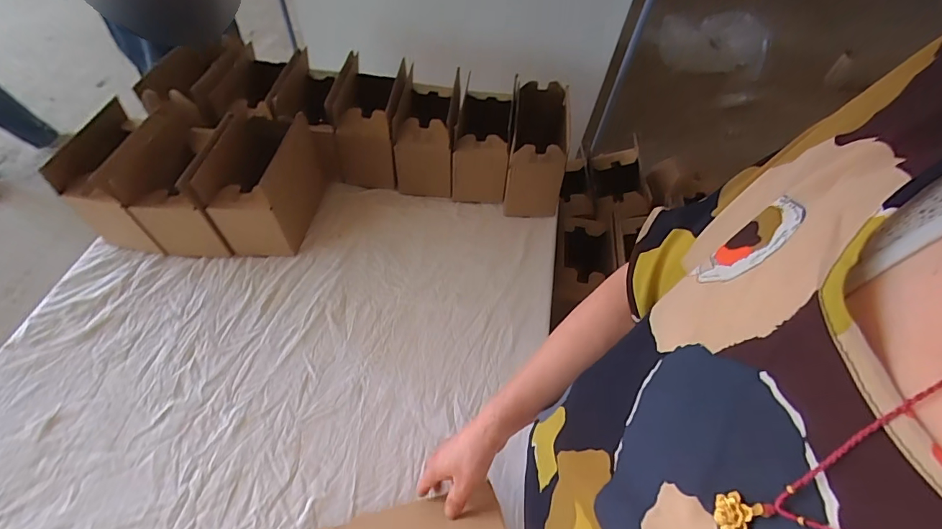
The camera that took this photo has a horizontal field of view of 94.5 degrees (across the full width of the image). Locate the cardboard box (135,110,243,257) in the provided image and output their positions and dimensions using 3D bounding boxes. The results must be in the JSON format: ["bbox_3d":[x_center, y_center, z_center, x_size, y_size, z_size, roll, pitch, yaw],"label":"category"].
[{"bbox_3d":[-0.489,-0.157,0.779,0.139,0.181,0.221,1,54,-3],"label":"cardboard box"}]

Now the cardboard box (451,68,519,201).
[{"bbox_3d":[0.025,-0.242,0.909,0.106,0.151,0.176,6,54,1],"label":"cardboard box"}]

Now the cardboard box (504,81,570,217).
[{"bbox_3d":[0.132,-0.220,0.880,0.112,0.194,0.204,8,54,2],"label":"cardboard box"}]

